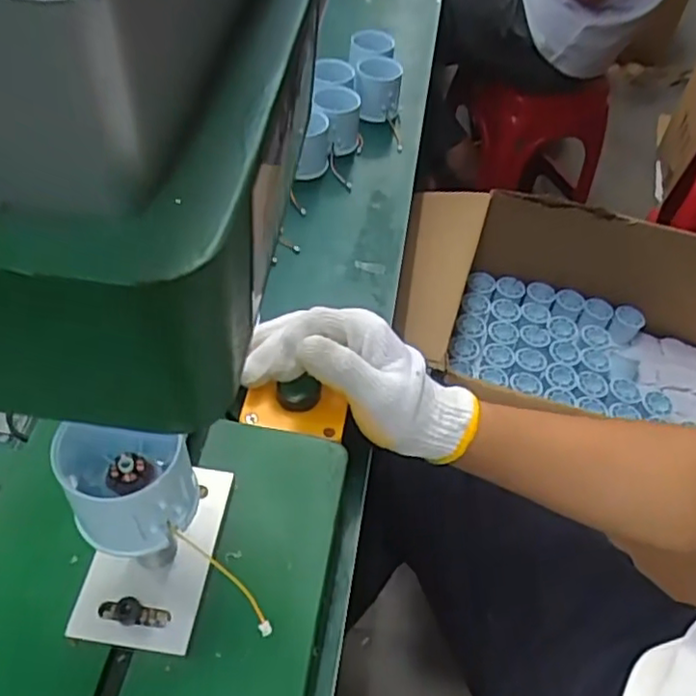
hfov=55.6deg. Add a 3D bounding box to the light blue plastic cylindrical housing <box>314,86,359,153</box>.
[{"bbox_3d":[-0.012,-0.241,0.699,0.045,0.054,0.052,-3,49,-5],"label":"light blue plastic cylindrical housing"}]

